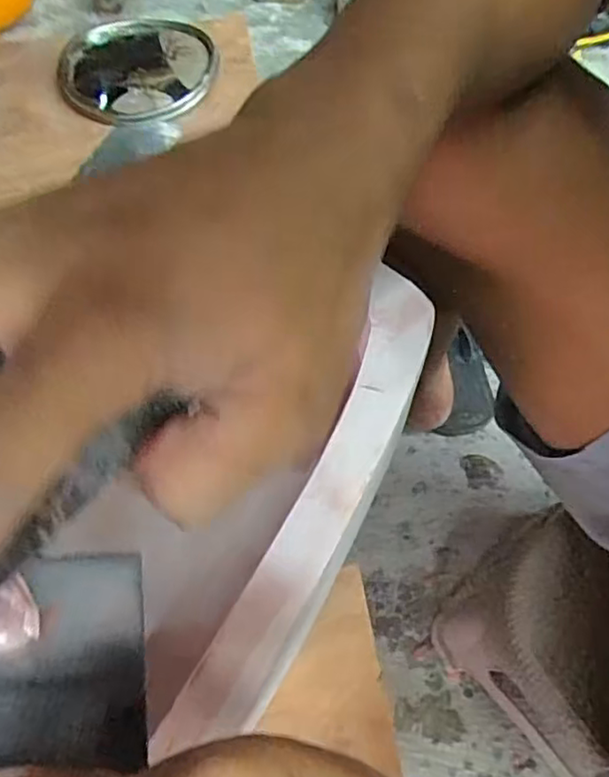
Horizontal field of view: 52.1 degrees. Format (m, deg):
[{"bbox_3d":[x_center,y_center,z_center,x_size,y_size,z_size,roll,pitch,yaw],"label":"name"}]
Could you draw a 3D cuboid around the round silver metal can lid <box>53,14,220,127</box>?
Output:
[{"bbox_3d":[-0.169,-0.324,0.631,0.153,0.024,0.155,0,60,0],"label":"round silver metal can lid"}]

